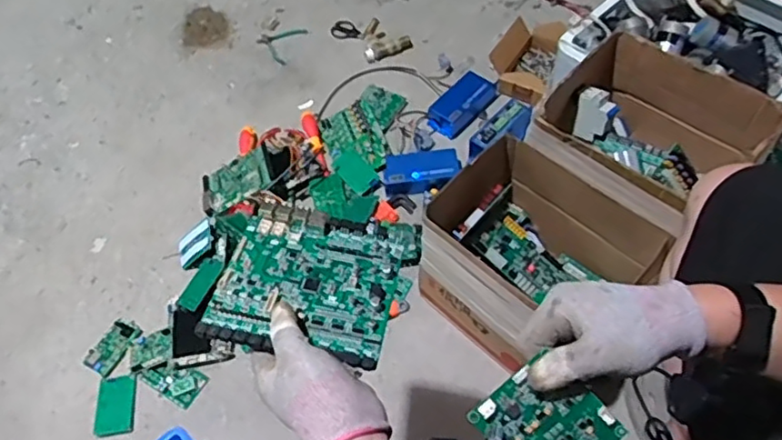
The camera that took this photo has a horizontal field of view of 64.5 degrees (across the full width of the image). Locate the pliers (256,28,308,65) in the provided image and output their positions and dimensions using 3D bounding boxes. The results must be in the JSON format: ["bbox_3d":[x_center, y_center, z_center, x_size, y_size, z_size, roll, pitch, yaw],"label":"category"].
[{"bbox_3d":[-0.289,-0.458,1.591,0.113,0.012,0.123,22,63,17],"label":"pliers"}]

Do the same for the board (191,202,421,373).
[{"bbox_3d":[-0.067,0.052,0.562,0.167,0.012,0.160,10,46,3],"label":"board"}]

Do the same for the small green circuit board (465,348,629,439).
[{"bbox_3d":[0.108,0.146,0.433,0.080,0.018,0.079,46,103,9],"label":"small green circuit board"}]

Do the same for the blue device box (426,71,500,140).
[{"bbox_3d":[0.157,-0.259,1.384,0.091,0.039,0.169,35,67,23],"label":"blue device box"}]

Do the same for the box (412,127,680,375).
[{"bbox_3d":[0.228,0.078,1.040,0.246,0.265,0.319,-41,63,-20],"label":"box"}]

